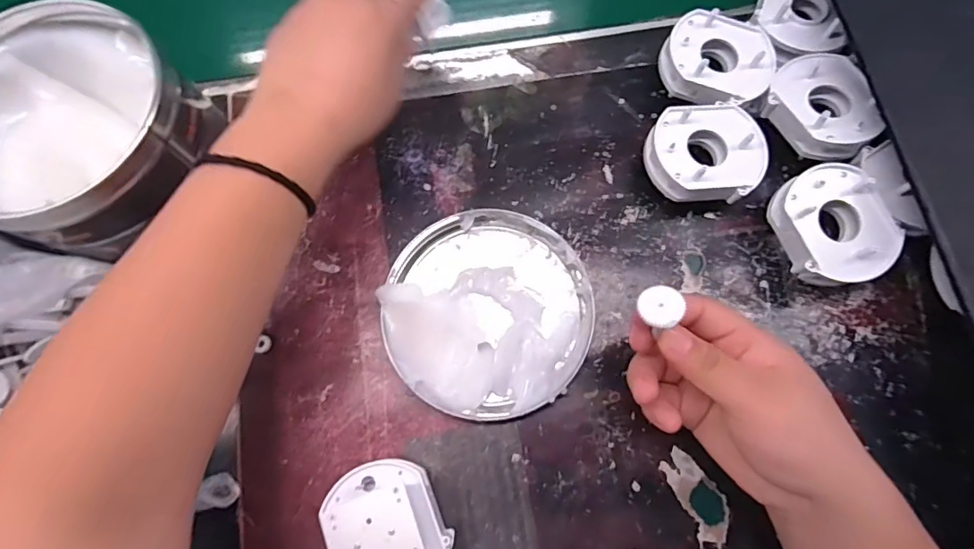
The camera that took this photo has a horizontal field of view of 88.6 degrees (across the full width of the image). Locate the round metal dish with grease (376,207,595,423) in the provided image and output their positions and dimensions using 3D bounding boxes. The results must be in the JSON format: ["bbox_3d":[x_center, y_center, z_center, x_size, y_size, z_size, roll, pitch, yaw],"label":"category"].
[{"bbox_3d":[0.000,0.021,0.311,0.124,0.020,0.129,0,74,1],"label":"round metal dish with grease"}]

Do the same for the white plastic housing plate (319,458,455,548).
[{"bbox_3d":[-0.054,0.137,0.267,0.060,0.044,0.070,-21,75,-5],"label":"white plastic housing plate"}]

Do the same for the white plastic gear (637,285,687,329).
[{"bbox_3d":[0.078,0.015,0.226,0.018,0.008,0.018,-8,58,14],"label":"white plastic gear"}]

